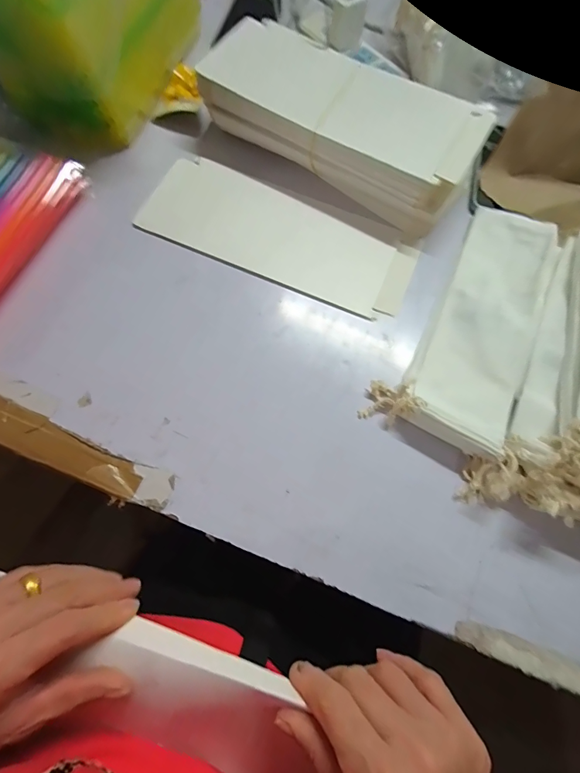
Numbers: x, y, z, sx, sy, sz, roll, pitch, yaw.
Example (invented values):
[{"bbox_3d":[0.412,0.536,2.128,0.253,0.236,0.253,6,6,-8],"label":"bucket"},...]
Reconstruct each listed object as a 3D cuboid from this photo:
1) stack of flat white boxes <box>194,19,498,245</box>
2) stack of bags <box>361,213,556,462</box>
[{"bbox_3d":[0.064,-0.330,0.475,0.339,0.069,0.151,30,73,8],"label":"stack of flat white boxes"},{"bbox_3d":[0.210,-0.079,0.415,0.123,0.036,0.301,28,73,8],"label":"stack of bags"}]

